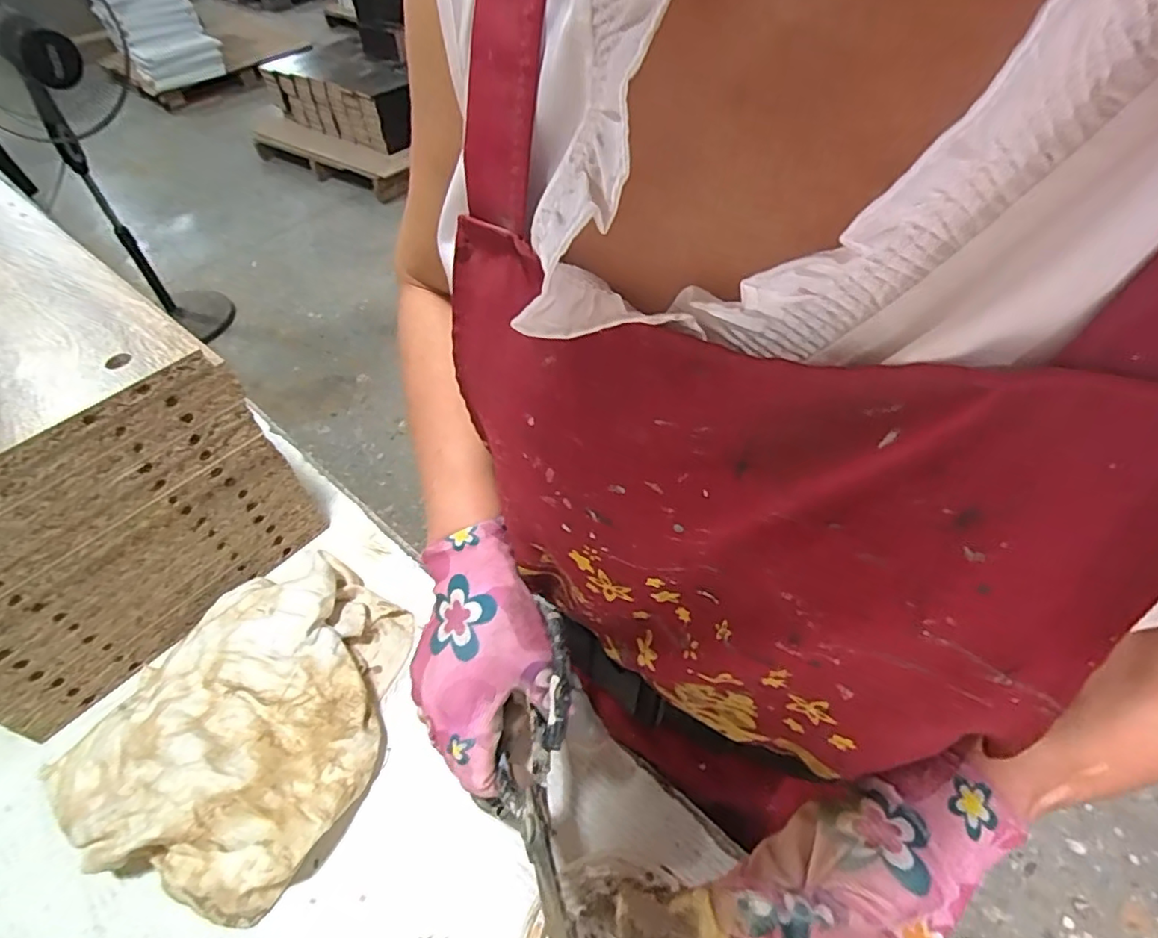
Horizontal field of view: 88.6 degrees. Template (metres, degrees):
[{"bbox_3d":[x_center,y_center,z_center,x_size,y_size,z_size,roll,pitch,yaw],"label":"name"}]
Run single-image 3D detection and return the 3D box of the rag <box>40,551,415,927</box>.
[{"bbox_3d":[-0.219,0.152,0.393,0.187,0.061,0.200,13,51,14],"label":"rag"}]

